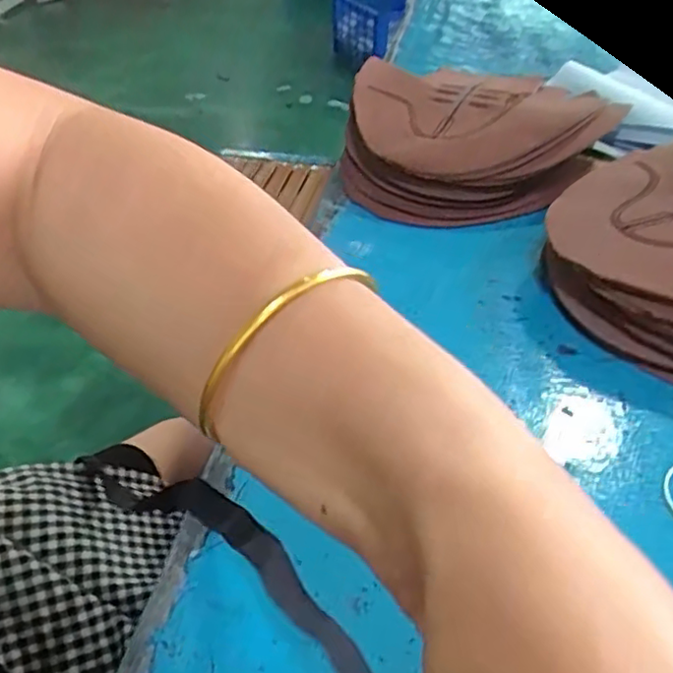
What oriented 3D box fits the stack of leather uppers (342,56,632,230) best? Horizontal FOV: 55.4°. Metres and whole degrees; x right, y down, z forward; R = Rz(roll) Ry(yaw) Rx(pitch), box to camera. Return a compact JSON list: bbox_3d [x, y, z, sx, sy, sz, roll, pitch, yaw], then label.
[{"bbox_3d":[0.115,-0.163,0.524,0.208,0.063,0.186,4,38,5],"label":"stack of leather uppers"}]

